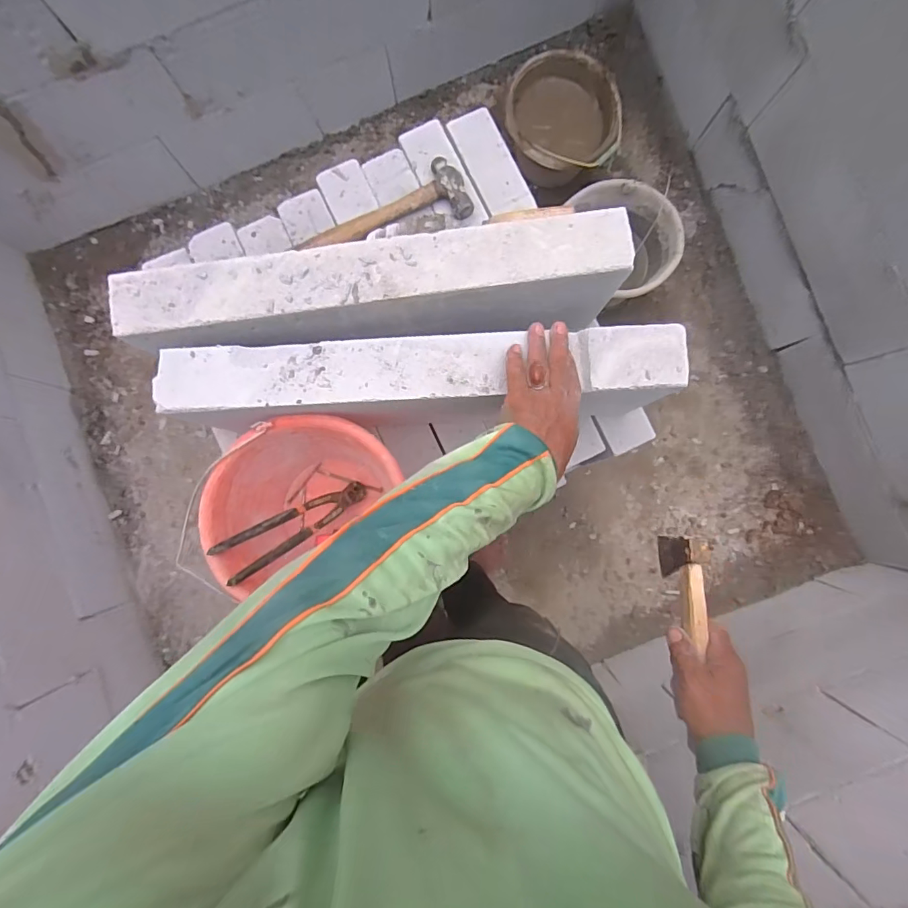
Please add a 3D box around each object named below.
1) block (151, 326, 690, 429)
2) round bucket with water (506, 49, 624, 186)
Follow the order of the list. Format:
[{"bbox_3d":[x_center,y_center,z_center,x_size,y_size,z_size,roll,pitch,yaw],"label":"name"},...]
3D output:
[{"bbox_3d":[-0.031,-0.088,0.604,0.591,0.186,0.082,-3,89,-4],"label":"block"},{"bbox_3d":[0.262,-0.821,1.208,0.268,0.157,0.285,0,89,-1],"label":"round bucket with water"}]

